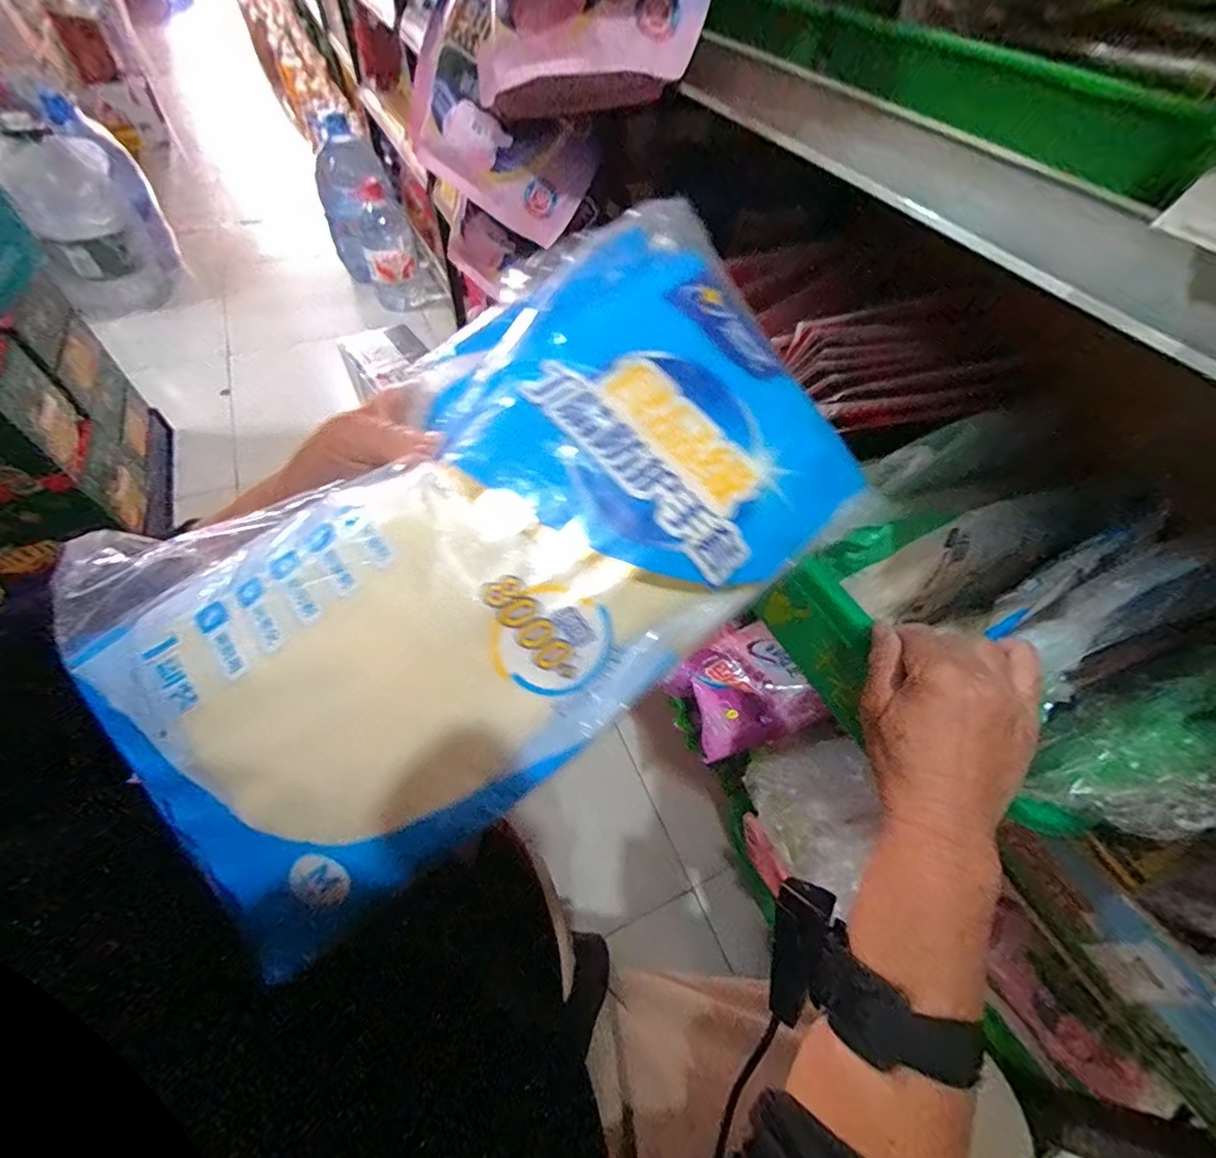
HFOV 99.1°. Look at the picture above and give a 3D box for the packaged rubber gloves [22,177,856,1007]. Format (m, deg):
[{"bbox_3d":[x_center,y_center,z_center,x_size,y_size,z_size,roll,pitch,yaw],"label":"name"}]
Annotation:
[{"bbox_3d":[-0.052,-0.020,0.234,0.349,0.036,0.196,-37,86,-10],"label":"packaged rubber gloves"}]

